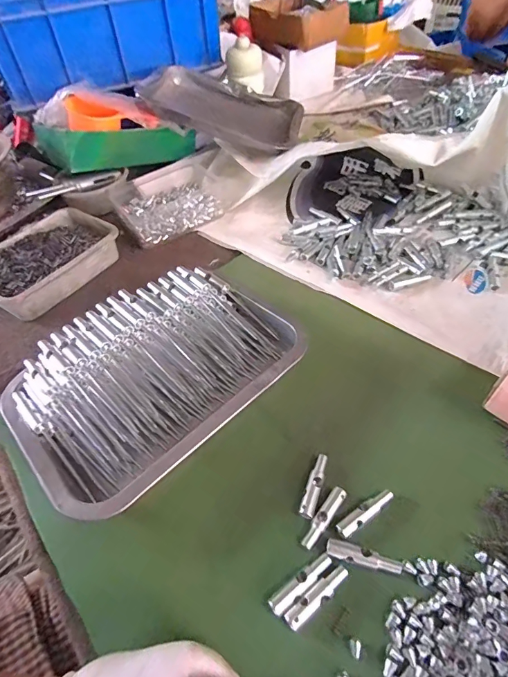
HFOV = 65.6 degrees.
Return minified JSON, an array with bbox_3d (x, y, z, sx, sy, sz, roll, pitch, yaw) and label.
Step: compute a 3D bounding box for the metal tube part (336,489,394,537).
[{"bbox_3d":[0.084,0.133,0.300,0.050,0.011,0.011,-31,53,-19],"label":"metal tube part"}]

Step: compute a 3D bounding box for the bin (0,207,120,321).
[{"bbox_3d":[-0.279,-0.106,0.528,0.129,0.040,0.181,27,57,26],"label":"bin"}]

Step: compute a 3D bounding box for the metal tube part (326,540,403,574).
[{"bbox_3d":[0.077,0.154,0.278,0.050,0.007,0.011,11,52,15],"label":"metal tube part"}]

